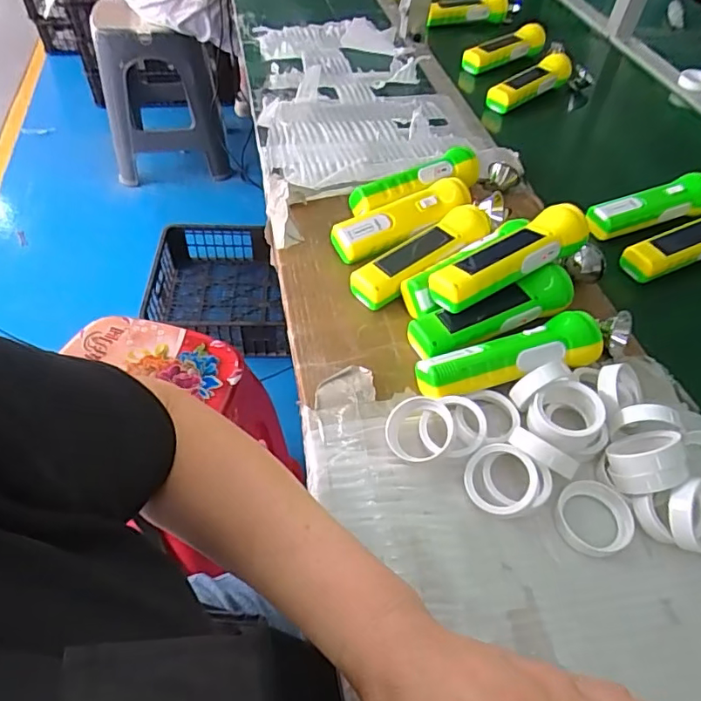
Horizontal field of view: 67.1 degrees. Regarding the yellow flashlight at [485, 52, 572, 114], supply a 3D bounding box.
[{"bbox_3d":[0.252,-0.378,0.747,0.133,0.036,0.034,-30,57,-9],"label":"yellow flashlight"}]

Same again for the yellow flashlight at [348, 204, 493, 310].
[{"bbox_3d":[0.072,-0.095,0.533,0.150,0.032,0.044,-34,60,-12],"label":"yellow flashlight"}]

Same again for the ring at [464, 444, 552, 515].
[{"bbox_3d":[0.114,0.096,0.390,0.058,0.018,0.049,31,84,20],"label":"ring"}]

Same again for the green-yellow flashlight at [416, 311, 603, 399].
[{"bbox_3d":[0.135,0.007,0.448,0.157,0.050,0.050,-10,52,-12],"label":"green-yellow flashlight"}]

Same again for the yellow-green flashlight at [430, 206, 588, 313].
[{"bbox_3d":[0.145,-0.086,0.479,0.157,0.037,0.045,-28,56,-6],"label":"yellow-green flashlight"}]

